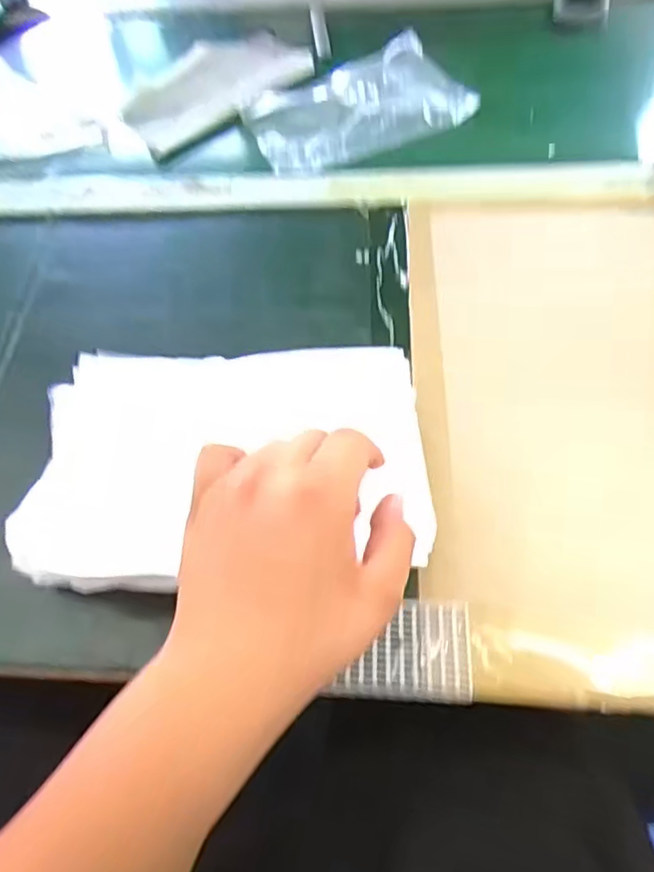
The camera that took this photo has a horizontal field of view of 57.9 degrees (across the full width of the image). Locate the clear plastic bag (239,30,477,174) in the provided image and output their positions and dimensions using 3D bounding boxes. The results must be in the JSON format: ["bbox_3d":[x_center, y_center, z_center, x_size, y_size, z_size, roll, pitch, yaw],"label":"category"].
[{"bbox_3d":[0.029,-0.324,0.580,0.204,0.021,0.122,-29,63,-11],"label":"clear plastic bag"}]

